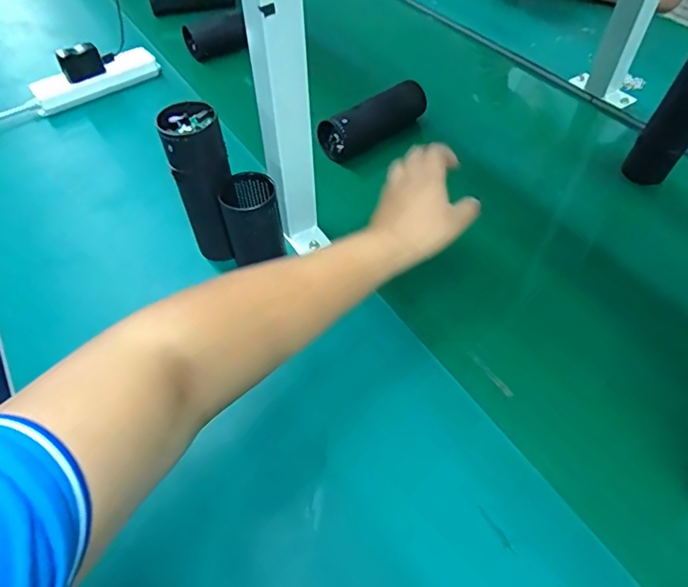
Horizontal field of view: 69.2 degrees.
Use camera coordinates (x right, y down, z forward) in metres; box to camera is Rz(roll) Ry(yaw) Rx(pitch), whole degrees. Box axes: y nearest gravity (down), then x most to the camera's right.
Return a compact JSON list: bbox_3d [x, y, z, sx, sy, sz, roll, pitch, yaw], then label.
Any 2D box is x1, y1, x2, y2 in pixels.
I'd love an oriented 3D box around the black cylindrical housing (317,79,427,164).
[{"bbox_3d":[0.048,-0.241,0.693,0.180,0.055,0.050,-33,57,-24],"label":"black cylindrical housing"}]

